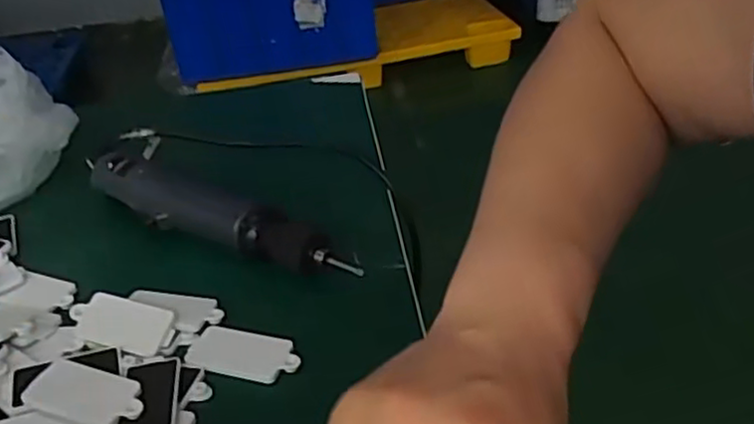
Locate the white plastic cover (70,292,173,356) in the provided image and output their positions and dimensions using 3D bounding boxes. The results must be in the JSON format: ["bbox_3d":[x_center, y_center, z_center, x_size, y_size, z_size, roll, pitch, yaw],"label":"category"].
[{"bbox_3d":[-0.161,0.068,0.438,0.066,0.006,0.033,11,67,15],"label":"white plastic cover"}]

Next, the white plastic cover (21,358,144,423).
[{"bbox_3d":[-0.158,0.101,0.384,0.068,0.011,0.031,7,36,17],"label":"white plastic cover"}]

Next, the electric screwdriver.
[{"bbox_3d":[-0.119,0.001,0.514,0.247,0.033,0.046,16,39,30],"label":"electric screwdriver"}]

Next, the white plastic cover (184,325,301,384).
[{"bbox_3d":[-0.079,0.085,0.418,0.070,0.007,0.030,7,36,18],"label":"white plastic cover"}]

